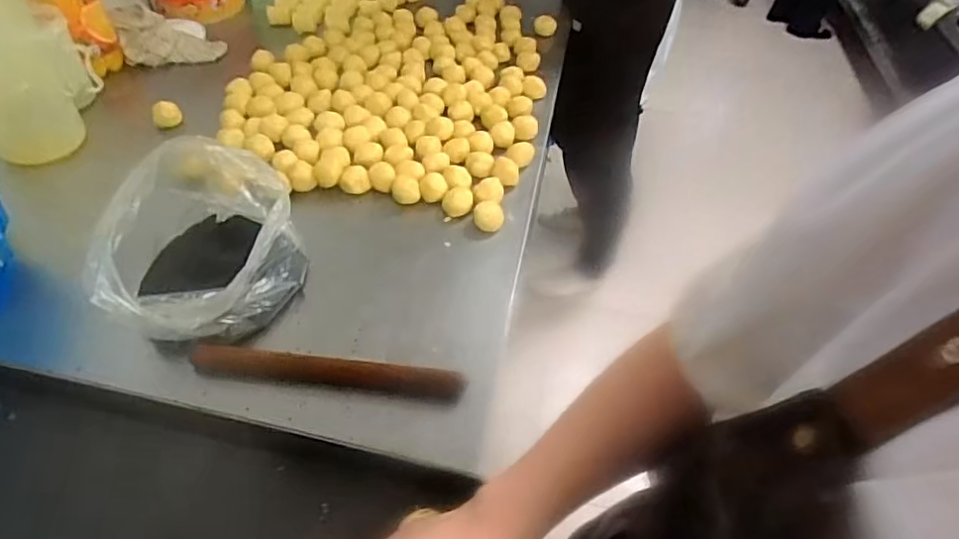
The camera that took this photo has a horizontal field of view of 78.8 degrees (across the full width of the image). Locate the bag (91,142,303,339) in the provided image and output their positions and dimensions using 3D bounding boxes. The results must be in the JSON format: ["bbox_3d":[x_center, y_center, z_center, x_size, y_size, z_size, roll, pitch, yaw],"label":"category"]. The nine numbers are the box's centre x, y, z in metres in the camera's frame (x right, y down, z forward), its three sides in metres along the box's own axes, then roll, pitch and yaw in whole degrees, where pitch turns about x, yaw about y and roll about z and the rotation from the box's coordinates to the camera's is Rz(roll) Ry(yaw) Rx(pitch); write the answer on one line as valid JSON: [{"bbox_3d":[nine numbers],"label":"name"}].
[{"bbox_3d":[-0.306,-0.032,0.657,0.197,0.118,0.244,-15,50,-17],"label":"bag"}]

